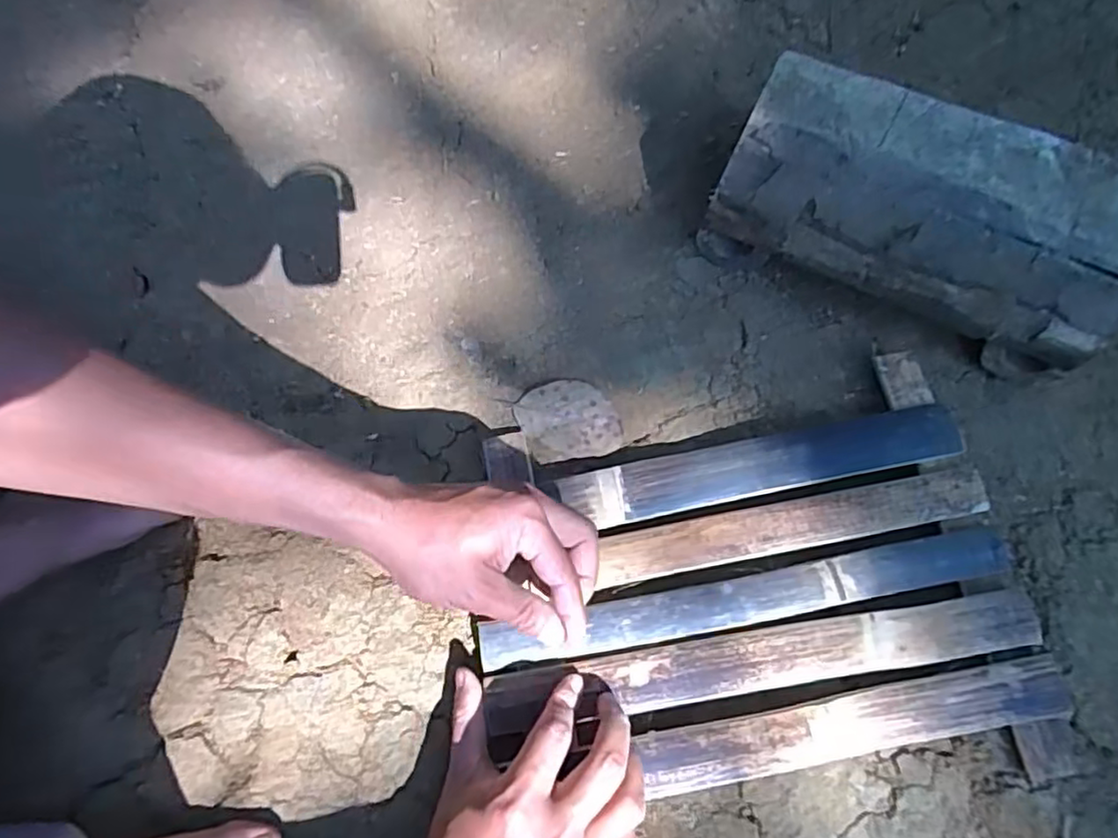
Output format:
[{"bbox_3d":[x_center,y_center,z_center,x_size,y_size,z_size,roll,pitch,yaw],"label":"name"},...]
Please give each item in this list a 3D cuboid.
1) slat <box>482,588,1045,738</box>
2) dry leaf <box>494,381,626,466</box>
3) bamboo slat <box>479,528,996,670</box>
[{"bbox_3d":[0.129,0.153,0.424,0.348,0.009,0.036,-9,70,0],"label":"slat"},{"bbox_3d":[0.005,0.002,0.511,0.073,0.008,0.065,-17,70,-4],"label":"dry leaf"},{"bbox_3d":[0.122,0.119,0.439,0.348,0.006,0.030,-11,70,-1],"label":"bamboo slat"}]

